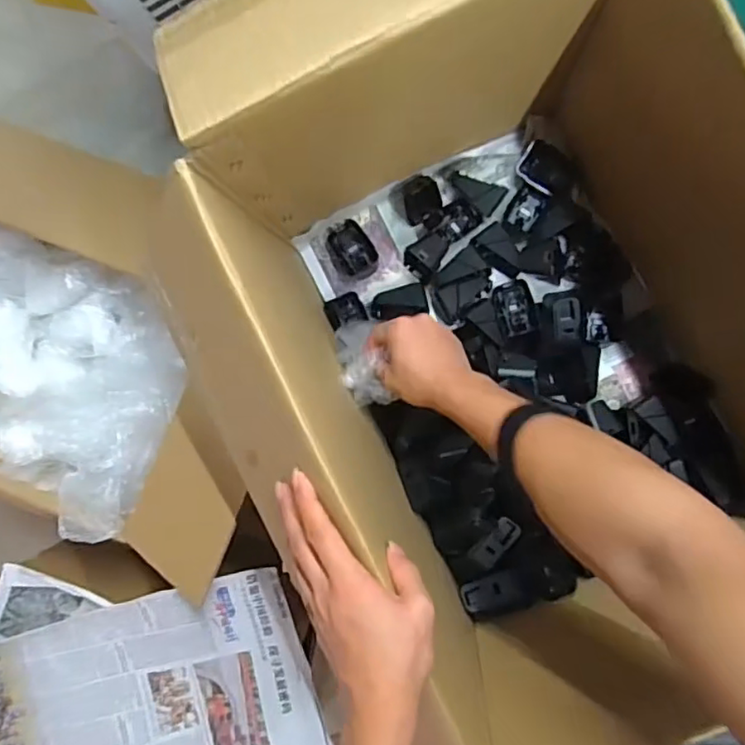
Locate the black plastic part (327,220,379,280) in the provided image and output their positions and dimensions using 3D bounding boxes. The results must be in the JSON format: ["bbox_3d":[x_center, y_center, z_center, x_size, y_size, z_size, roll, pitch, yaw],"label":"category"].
[{"bbox_3d":[-0.027,-0.159,0.786,0.056,0.020,0.075,-26,90,4],"label":"black plastic part"}]

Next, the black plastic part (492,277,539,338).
[{"bbox_3d":[0.186,-0.083,0.785,0.051,0.026,0.069,-9,89,26],"label":"black plastic part"}]

